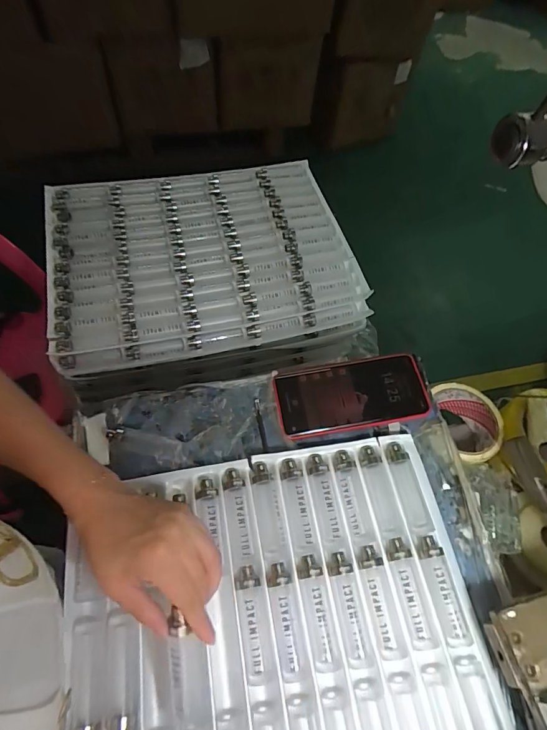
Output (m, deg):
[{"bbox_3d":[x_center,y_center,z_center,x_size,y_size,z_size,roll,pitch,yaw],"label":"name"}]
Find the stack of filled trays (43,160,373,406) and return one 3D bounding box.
[{"bbox_3d":[-0.115,-0.159,0.686,0.455,0.096,0.374,-12,62,-9],"label":"stack of filled trays"}]

